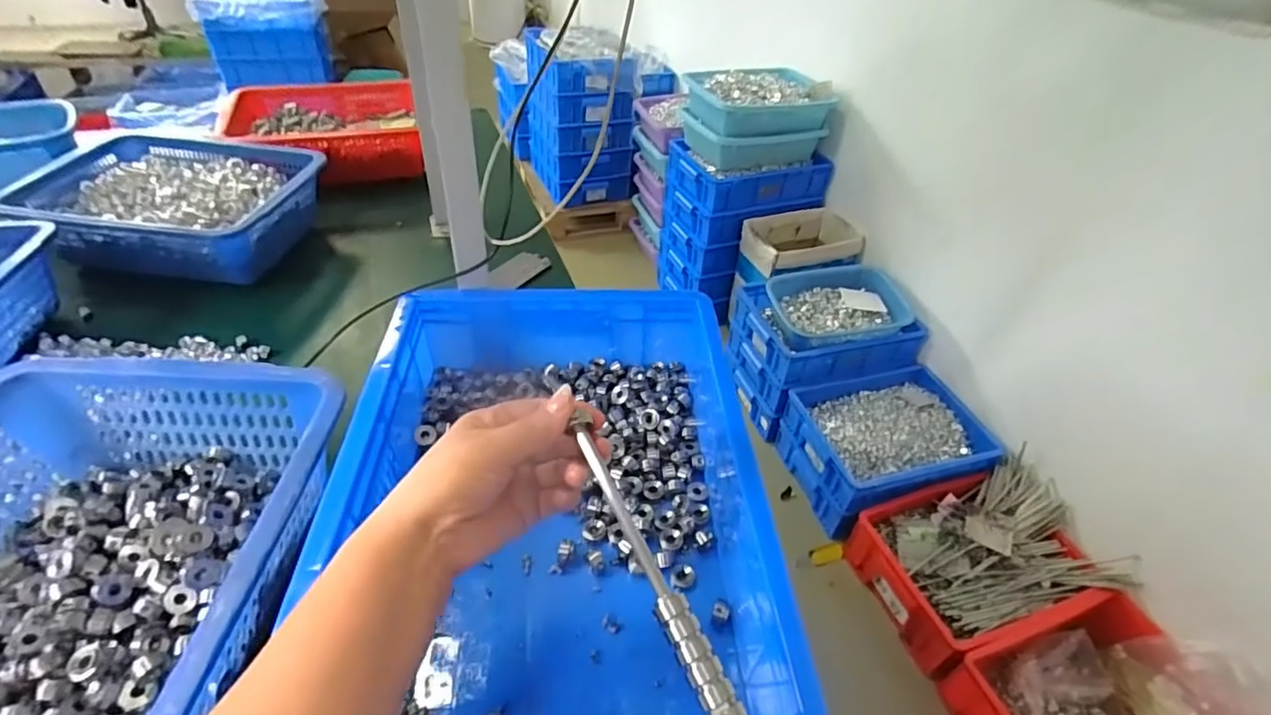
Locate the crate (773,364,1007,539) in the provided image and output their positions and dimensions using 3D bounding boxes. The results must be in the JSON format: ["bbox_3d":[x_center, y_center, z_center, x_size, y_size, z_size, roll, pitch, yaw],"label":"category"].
[{"bbox_3d":[0.625,0.218,1.488,0.460,0.179,0.340,-11,44,-18],"label":"crate"}]

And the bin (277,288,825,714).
[{"bbox_3d":[-0.067,0.098,0.481,0.302,0.109,0.407,0,42,-6],"label":"bin"}]

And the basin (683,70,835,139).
[{"bbox_3d":[0.365,-0.759,1.729,0.393,0.106,0.316,-16,46,-23],"label":"basin"}]

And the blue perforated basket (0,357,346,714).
[{"bbox_3d":[-0.366,0.158,0.379,0.277,0.095,0.362,4,42,-2],"label":"blue perforated basket"}]

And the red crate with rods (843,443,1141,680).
[{"bbox_3d":[0.740,0.417,1.264,0.471,0.160,0.340,-10,44,-16],"label":"red crate with rods"}]

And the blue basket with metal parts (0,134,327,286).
[{"bbox_3d":[-0.600,-0.198,0.779,0.321,0.086,0.235,6,42,0],"label":"blue basket with metal parts"}]

